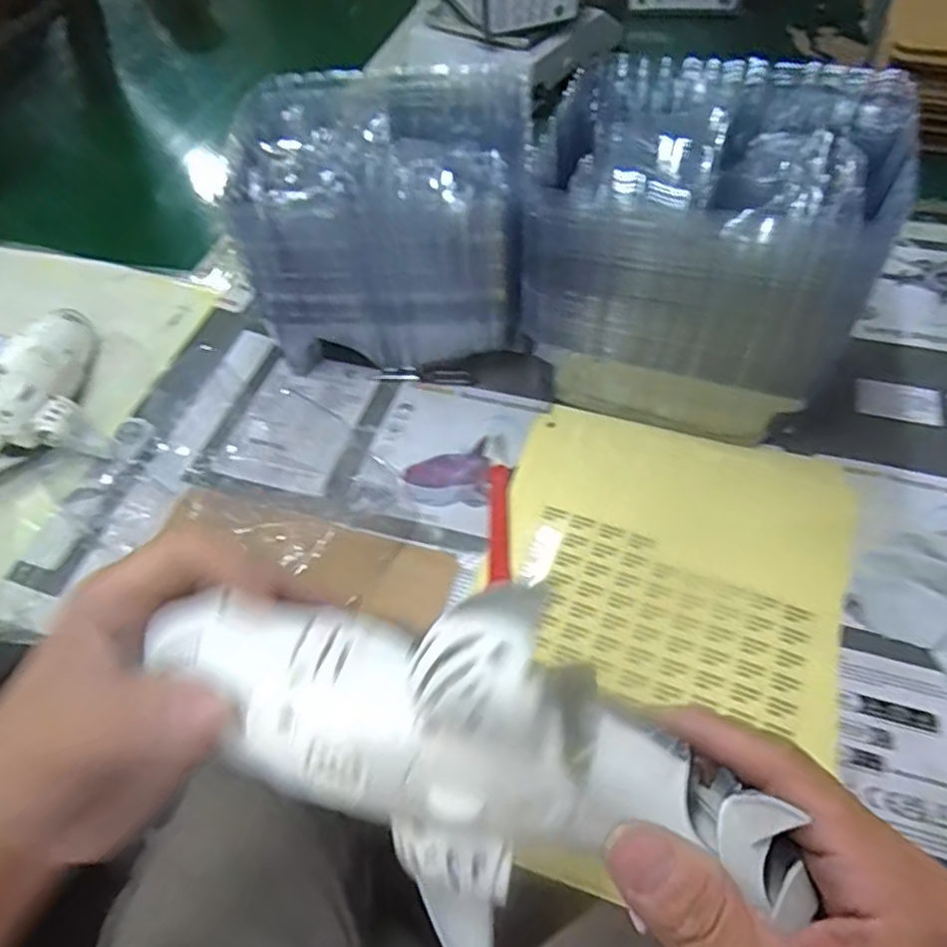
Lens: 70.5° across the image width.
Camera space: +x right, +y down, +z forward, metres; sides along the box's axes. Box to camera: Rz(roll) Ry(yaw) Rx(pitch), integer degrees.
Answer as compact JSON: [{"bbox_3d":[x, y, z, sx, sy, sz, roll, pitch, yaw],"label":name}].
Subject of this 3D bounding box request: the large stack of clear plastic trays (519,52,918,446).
[{"bbox_3d":[0.147,-0.149,0.467,0.201,0.175,0.161,13,57,14],"label":"large stack of clear plastic trays"}]

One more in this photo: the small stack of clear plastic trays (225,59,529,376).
[{"bbox_3d":[-0.067,-0.193,0.520,0.205,0.159,0.179,-1,55,5],"label":"small stack of clear plastic trays"}]

